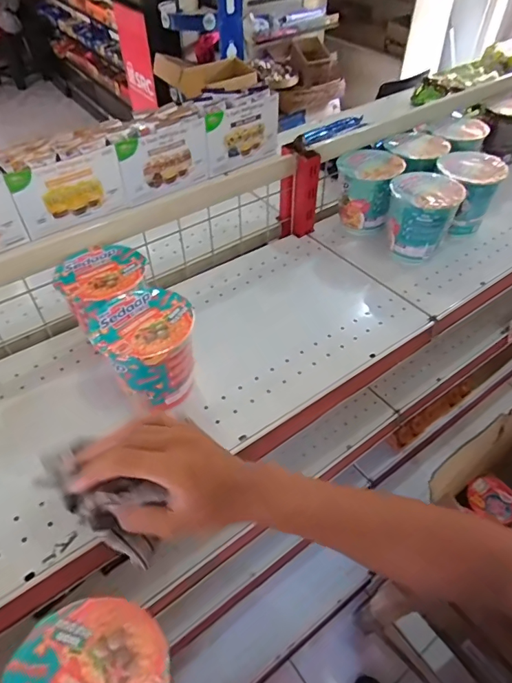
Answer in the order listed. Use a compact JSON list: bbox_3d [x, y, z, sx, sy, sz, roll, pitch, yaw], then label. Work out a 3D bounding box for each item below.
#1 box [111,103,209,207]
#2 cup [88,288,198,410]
[{"bbox_3d":[-0.185,-0.356,0.845,0.180,0.115,0.099,-26,53,-22],"label":"box"},{"bbox_3d":[-0.121,0.016,0.520,0.103,0.114,0.108,0,48,0],"label":"cup"}]

